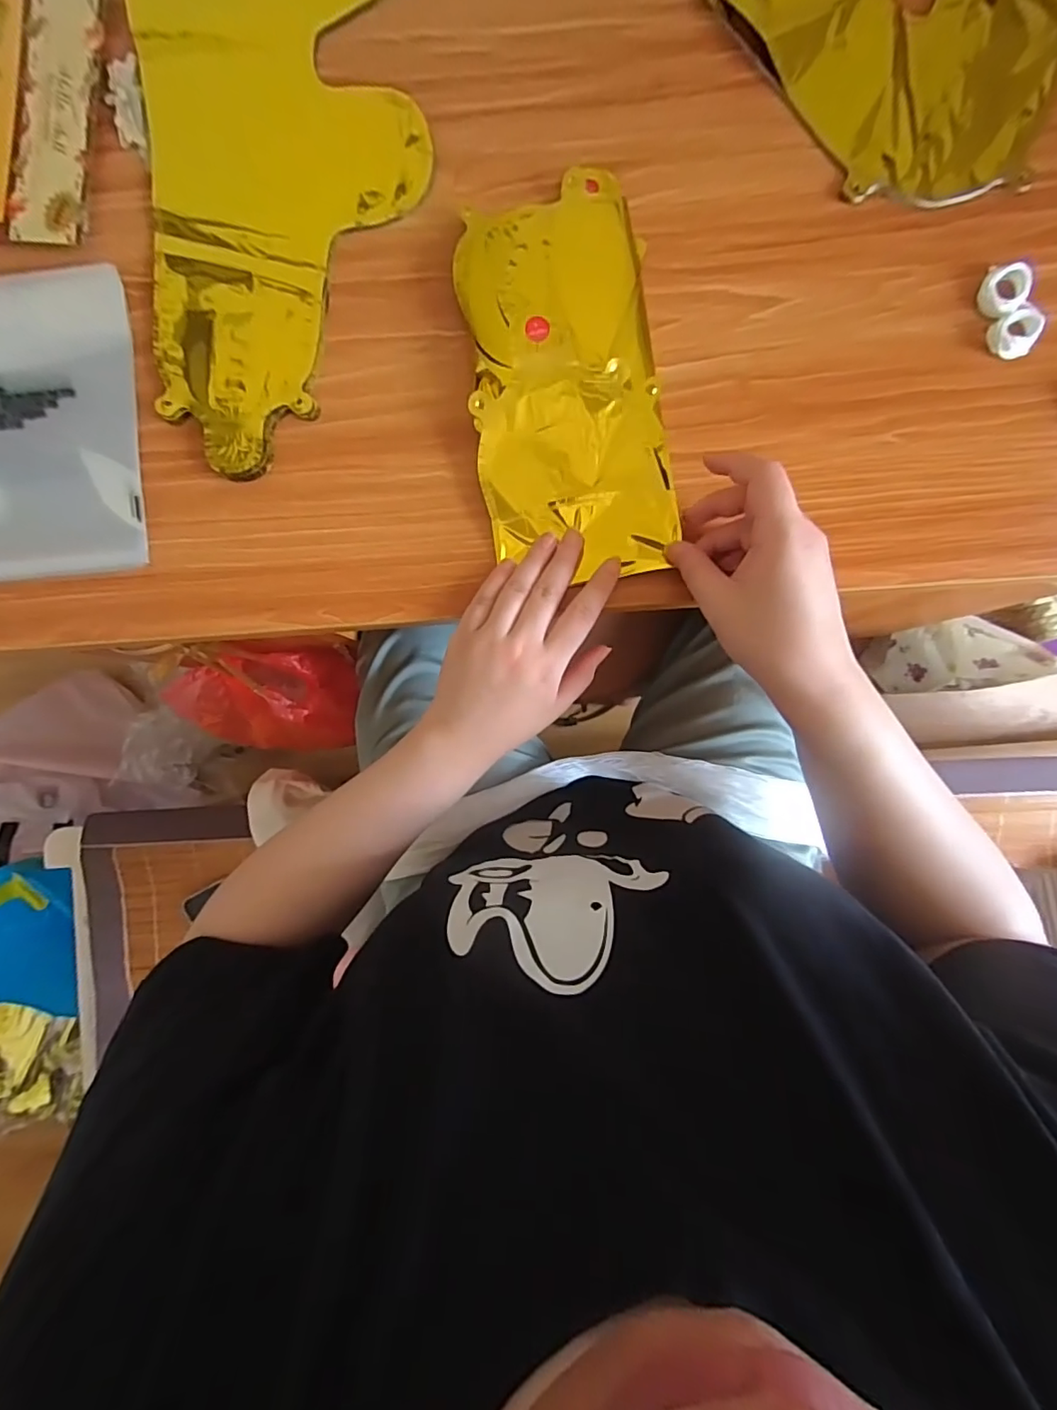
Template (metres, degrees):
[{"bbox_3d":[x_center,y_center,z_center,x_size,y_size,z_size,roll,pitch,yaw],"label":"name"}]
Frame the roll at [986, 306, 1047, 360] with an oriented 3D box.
[{"bbox_3d":[0.320,-0.243,0.360,0.033,0.008,0.028,-30,89,1],"label":"roll"}]

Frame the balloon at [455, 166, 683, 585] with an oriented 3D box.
[{"bbox_3d":[0.024,-0.216,0.362,0.120,0.023,0.252,-7,90,1],"label":"balloon"}]

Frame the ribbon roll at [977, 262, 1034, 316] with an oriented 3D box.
[{"bbox_3d":[0.313,-0.271,0.359,0.028,0.010,0.028,0,90,1],"label":"ribbon roll"}]

